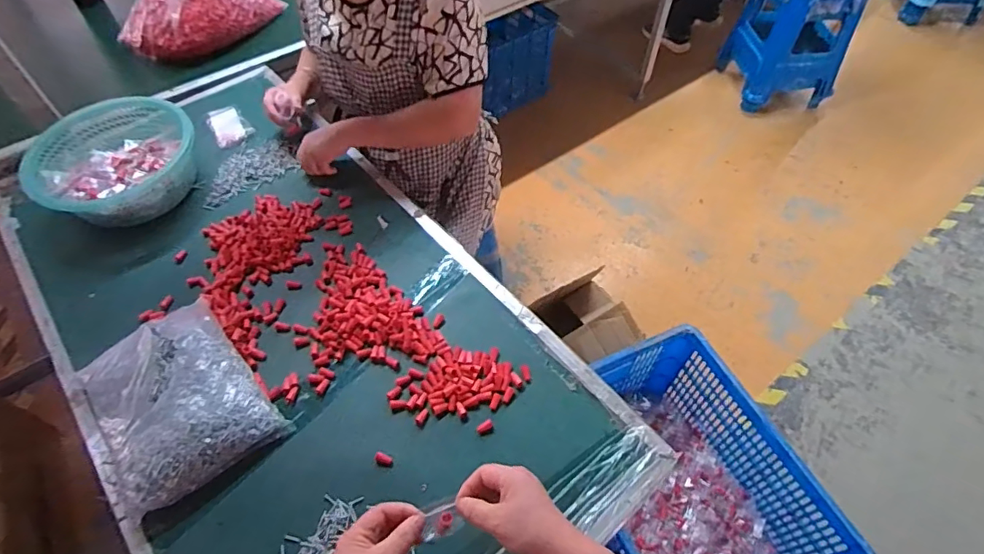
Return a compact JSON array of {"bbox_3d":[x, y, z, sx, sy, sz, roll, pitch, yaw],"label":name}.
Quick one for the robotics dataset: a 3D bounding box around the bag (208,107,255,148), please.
[{"bbox_3d":[-0.551,-0.318,1.104,0.072,0.014,0.128,-27,58,-19],"label":"bag"}]

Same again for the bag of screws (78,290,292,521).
[{"bbox_3d":[-0.447,0.170,0.724,0.210,0.075,0.261,-36,61,-23],"label":"bag of screws"}]

